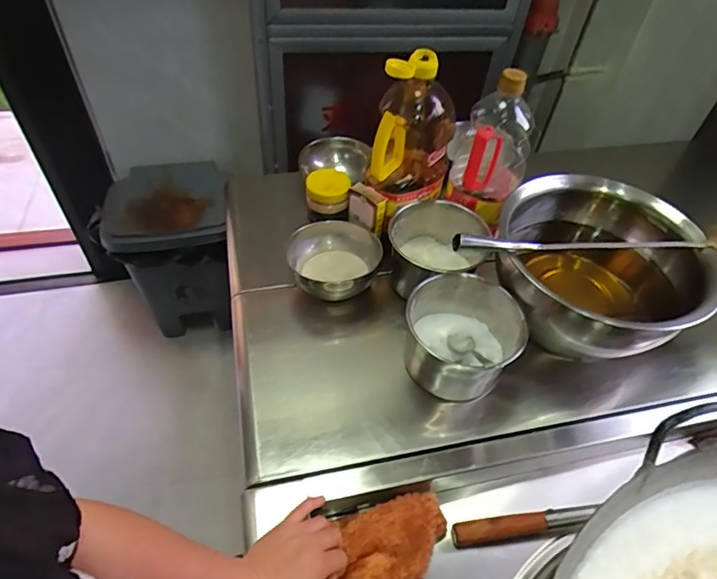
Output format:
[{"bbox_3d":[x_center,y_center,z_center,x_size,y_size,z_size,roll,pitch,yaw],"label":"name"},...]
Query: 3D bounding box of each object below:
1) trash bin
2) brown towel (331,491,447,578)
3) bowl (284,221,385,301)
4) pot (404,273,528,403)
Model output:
[{"bbox_3d":[-0.525,-0.091,1.407,0.324,0.508,0.275,-7,50,-10],"label":"trash bin"},{"bbox_3d":[0.021,0.318,0.526,0.101,0.049,0.204,18,59,11],"label":"brown towel"},{"bbox_3d":[-0.036,-0.038,0.754,0.134,0.080,0.137,2,49,-3],"label":"bowl"},{"bbox_3d":[0.139,0.063,0.652,0.136,0.119,0.137,2,49,-3],"label":"pot"}]

